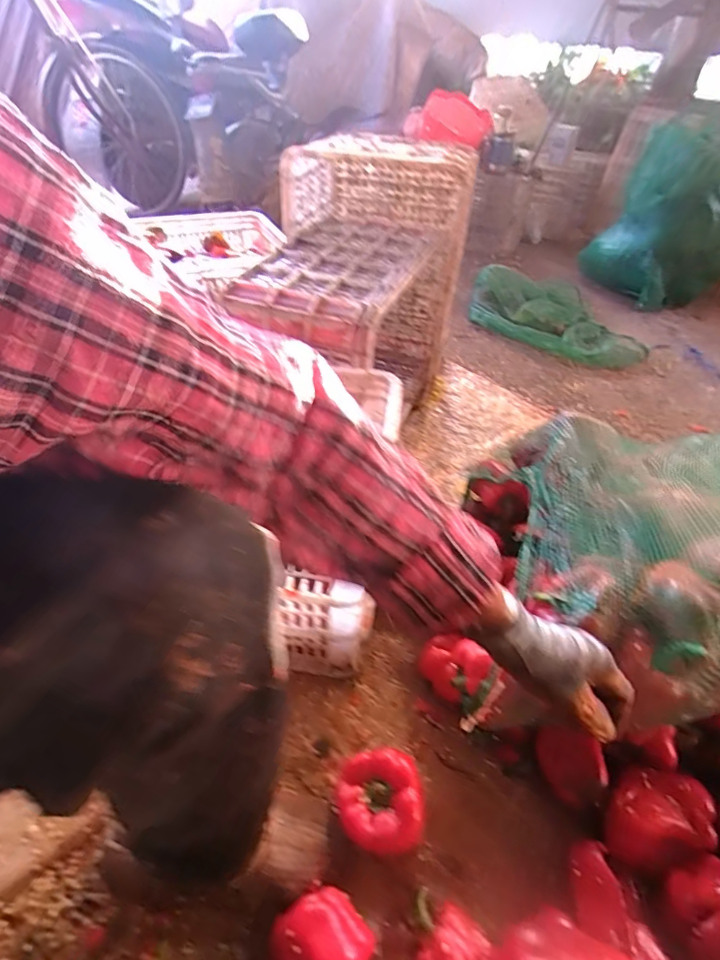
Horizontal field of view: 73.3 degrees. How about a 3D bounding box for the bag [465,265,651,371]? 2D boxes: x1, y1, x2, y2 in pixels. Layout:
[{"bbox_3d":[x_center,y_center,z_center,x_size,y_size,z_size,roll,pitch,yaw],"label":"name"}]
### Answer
[{"bbox_3d":[0.616,-0.530,1.552,0.302,0.122,0.563,-28,50,-31],"label":"bag"}]

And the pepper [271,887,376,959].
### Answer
[{"bbox_3d":[-0.035,0.431,0.452,0.075,0.090,0.079,2,41,-2],"label":"pepper"}]

